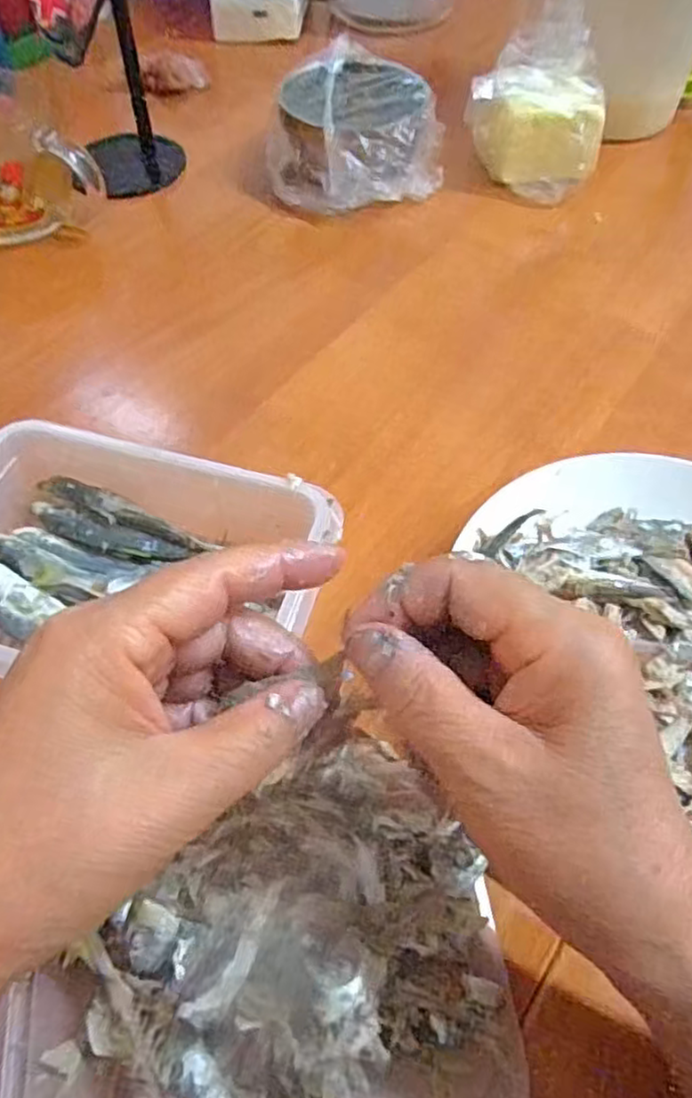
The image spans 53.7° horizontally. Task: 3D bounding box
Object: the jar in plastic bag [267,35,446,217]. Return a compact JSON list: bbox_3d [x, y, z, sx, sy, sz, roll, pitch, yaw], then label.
[{"bbox_3d":[0.012,-0.335,0.553,0.131,0.065,0.135,0,56,0],"label":"jar in plastic bag"}]

